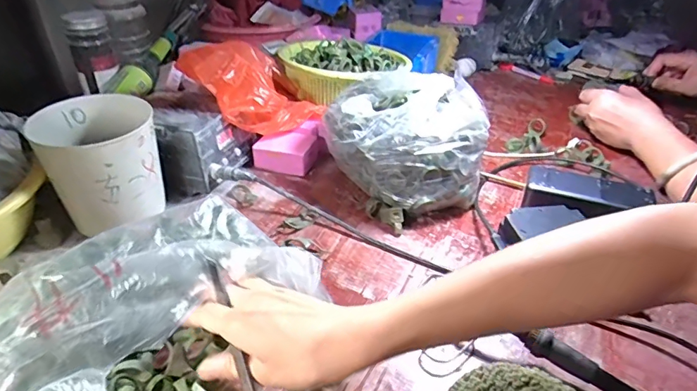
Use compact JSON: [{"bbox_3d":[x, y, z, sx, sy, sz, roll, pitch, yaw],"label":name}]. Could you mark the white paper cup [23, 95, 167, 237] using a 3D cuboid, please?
[{"bbox_3d":[-0.263,-0.034,0.499,0.115,0.107,0.106,1,35,-1],"label":"white paper cup"}]

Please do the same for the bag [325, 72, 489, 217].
[{"bbox_3d":[0.072,-0.067,0.559,0.188,0.123,0.170,3,35,3],"label":"bag"}]

